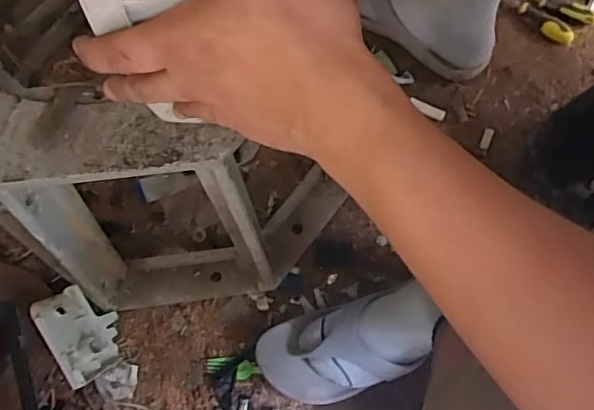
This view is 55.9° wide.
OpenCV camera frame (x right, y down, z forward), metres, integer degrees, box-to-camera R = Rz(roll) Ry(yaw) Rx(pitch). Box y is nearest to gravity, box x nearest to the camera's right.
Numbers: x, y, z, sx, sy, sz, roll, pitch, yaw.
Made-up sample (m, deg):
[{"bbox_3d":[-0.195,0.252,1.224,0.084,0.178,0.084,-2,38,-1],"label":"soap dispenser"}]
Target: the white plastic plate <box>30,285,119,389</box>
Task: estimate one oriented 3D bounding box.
[{"bbox_3d":[-0.252,0.147,0.651,0.024,0.093,0.105,-37,86,16],"label":"white plastic plate"}]

